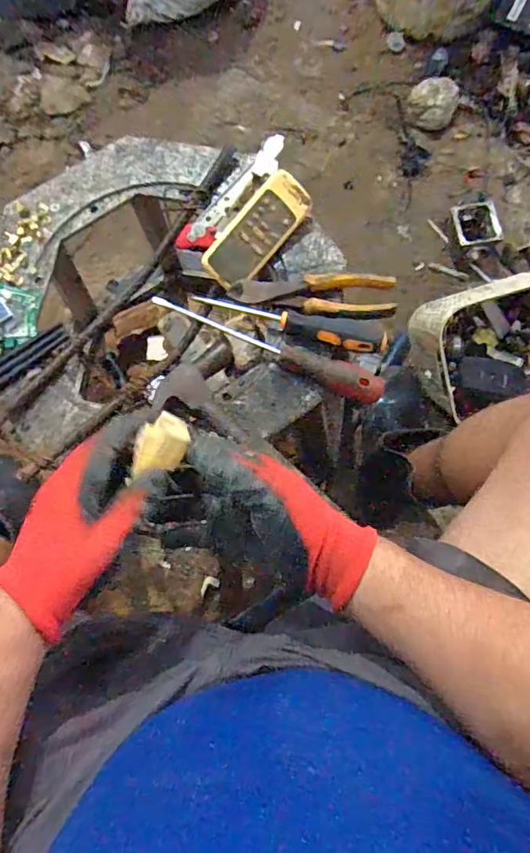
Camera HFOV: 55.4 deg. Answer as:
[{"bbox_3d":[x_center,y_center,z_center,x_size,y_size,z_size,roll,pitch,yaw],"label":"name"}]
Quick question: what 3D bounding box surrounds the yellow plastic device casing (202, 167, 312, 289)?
[{"bbox_3d":[-0.008,-0.210,0.546,0.054,0.015,0.134,42,92,-15],"label":"yellow plastic device casing"}]

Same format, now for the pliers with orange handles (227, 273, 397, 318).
[{"bbox_3d":[0.049,-0.142,0.531,0.170,0.025,0.049,8,77,2],"label":"pliers with orange handles"}]

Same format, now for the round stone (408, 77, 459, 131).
[{"bbox_3d":[0.324,-0.624,0.977,0.093,0.049,0.105,20,78,5],"label":"round stone"}]

